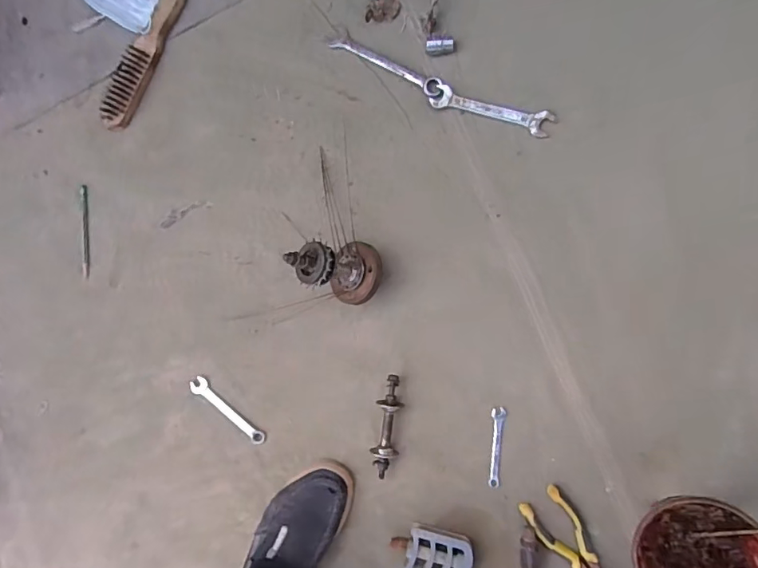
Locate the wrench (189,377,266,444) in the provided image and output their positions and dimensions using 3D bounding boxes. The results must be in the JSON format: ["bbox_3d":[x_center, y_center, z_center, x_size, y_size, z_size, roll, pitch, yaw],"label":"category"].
[{"bbox_3d":[-0.228,0.192,0.775,0.139,0.009,0.026,38,95,5],"label":"wrench"}]

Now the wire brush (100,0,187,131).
[{"bbox_3d":[-0.365,-0.358,0.793,0.046,0.023,0.250,29,94,6],"label":"wire brush"}]

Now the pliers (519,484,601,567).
[{"bbox_3d":[0.266,0.362,0.679,0.058,0.022,0.180,-36,86,6],"label":"pliers"}]

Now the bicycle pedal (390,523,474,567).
[{"bbox_3d":[0.076,0.382,0.718,0.108,0.021,0.084,5,91,7],"label":"bicycle pedal"}]

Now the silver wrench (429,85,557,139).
[{"bbox_3d":[0.161,-0.247,0.727,0.172,0.006,0.036,18,93,7],"label":"silver wrench"}]

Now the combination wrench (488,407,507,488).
[{"bbox_3d":[0.162,0.225,0.704,0.018,0.008,0.108,4,91,7],"label":"combination wrench"}]

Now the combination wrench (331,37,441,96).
[{"bbox_3d":[0.011,-0.322,0.749,0.178,0.011,0.025,29,94,6],"label":"combination wrench"}]

